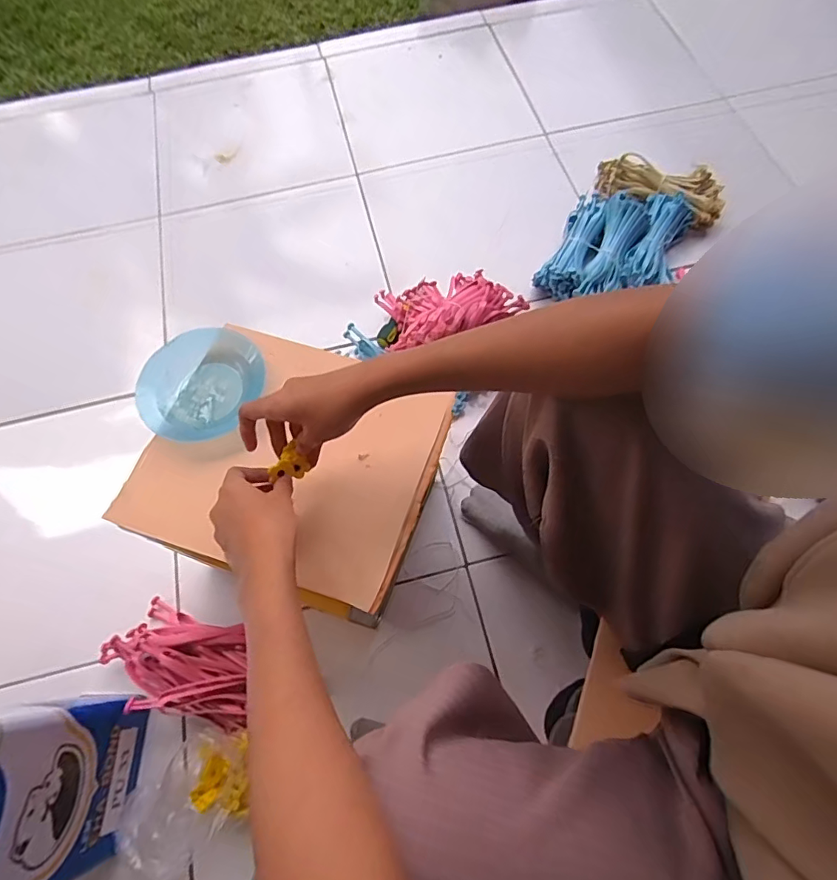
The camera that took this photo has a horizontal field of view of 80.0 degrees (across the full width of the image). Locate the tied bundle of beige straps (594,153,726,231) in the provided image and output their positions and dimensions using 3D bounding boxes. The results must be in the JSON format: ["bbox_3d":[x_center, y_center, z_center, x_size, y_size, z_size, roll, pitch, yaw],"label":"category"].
[{"bbox_3d":[0.433,-0.453,0.905,0.226,0.064,0.084,21,70,11],"label":"tied bundle of beige straps"}]

